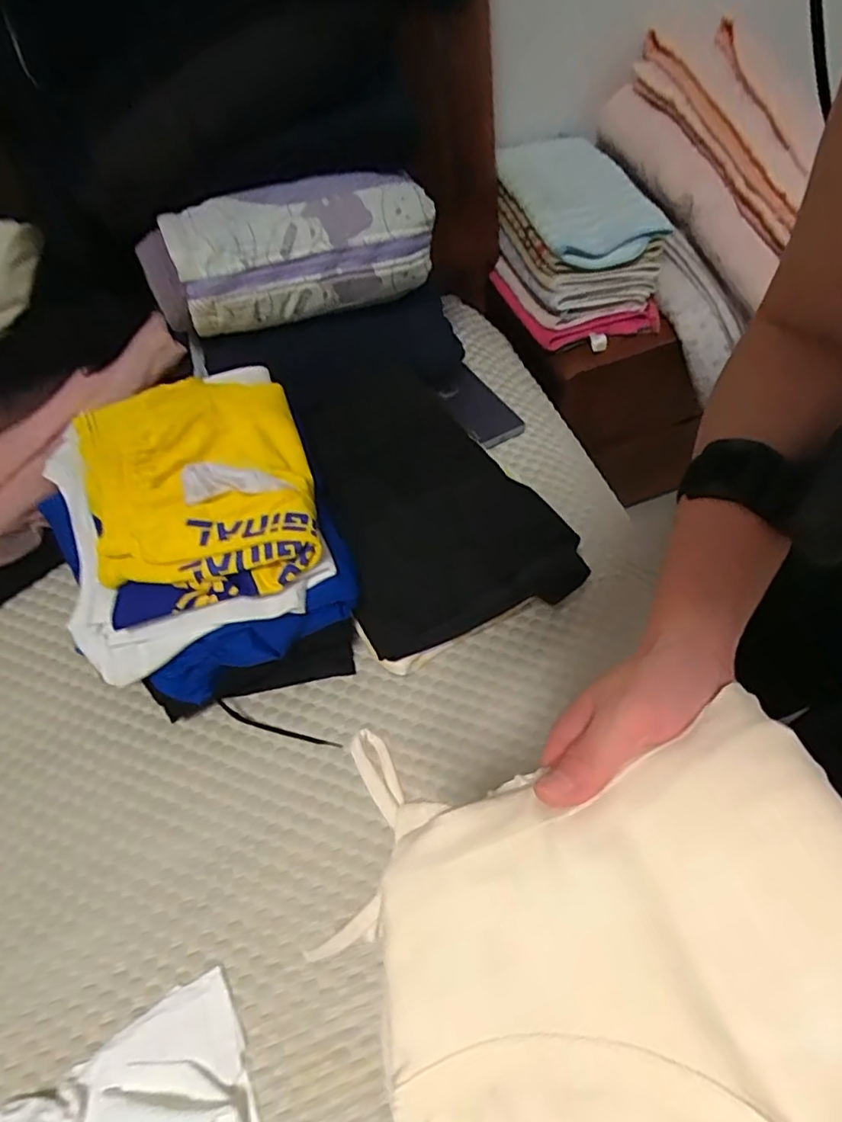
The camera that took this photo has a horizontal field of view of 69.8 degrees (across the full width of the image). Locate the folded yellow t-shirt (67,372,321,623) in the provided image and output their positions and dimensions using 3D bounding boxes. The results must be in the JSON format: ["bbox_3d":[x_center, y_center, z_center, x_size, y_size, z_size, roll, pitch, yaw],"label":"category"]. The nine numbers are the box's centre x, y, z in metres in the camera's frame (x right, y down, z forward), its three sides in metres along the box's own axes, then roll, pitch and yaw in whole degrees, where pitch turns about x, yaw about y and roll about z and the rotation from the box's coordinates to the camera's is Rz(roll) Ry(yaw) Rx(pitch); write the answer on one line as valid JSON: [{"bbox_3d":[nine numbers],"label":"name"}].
[{"bbox_3d":[-0.218,-0.078,0.586,0.209,0.059,0.248,-17,58,-6],"label":"folded yellow t-shirt"}]

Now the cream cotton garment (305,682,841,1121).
[{"bbox_3d":[0.087,0.150,0.227,0.208,0.045,0.180,-9,57,-1],"label":"cream cotton garment"}]

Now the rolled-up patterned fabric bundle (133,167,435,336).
[{"bbox_3d":[-0.129,-0.326,0.642,0.305,0.114,0.074,-25,59,-11],"label":"rolled-up patterned fabric bundle"}]

